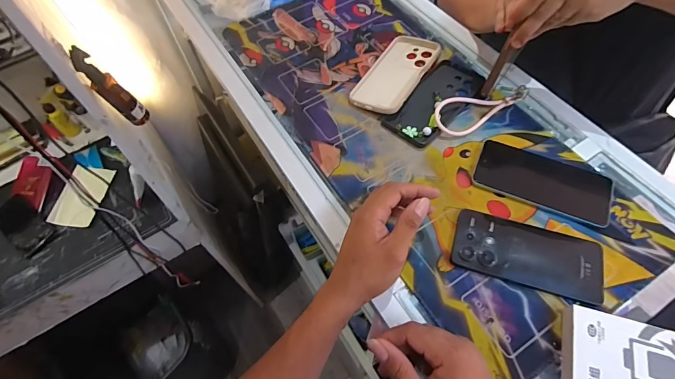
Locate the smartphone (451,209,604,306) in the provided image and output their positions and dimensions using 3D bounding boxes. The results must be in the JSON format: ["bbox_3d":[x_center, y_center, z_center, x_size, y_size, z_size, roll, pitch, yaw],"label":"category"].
[{"bbox_3d":[0.218,0.072,0.424,0.158,0.011,0.076,14,62,12],"label":"smartphone"}]

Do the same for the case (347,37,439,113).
[{"bbox_3d":[0.093,-0.184,0.571,0.081,0.013,0.174,27,65,18],"label":"case"}]

